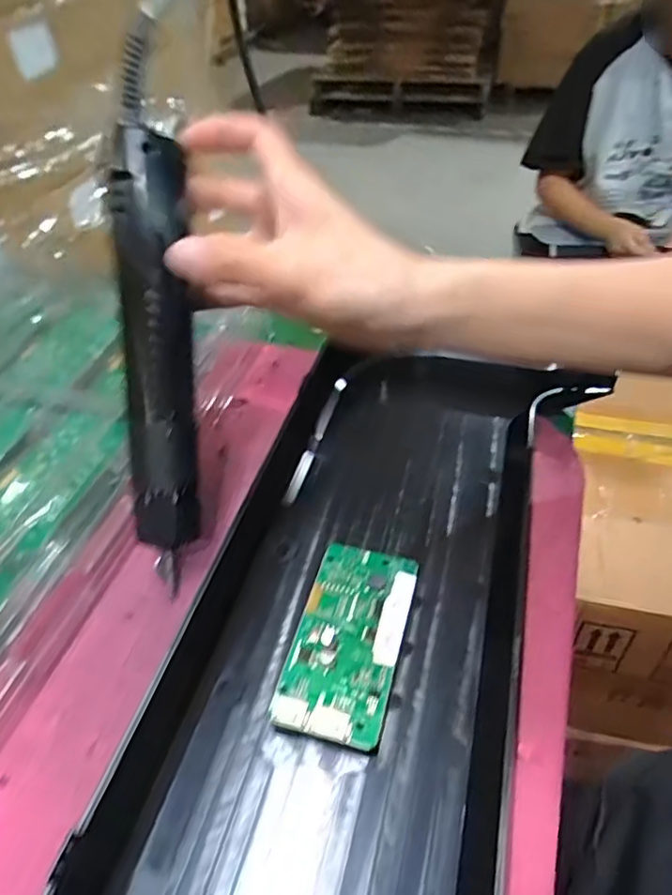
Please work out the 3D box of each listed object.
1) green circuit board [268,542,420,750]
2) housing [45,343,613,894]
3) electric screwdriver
[{"bbox_3d":[0.007,0.087,0.280,0.048,0.012,0.095,10,44,13],"label":"green circuit board"},{"bbox_3d":[0.011,0.097,0.270,0.193,0.069,0.477,9,45,8],"label":"housing"},{"bbox_3d":[-0.087,-0.040,0.295,0.034,0.212,0.036,-2,8,-4],"label":"electric screwdriver"}]

